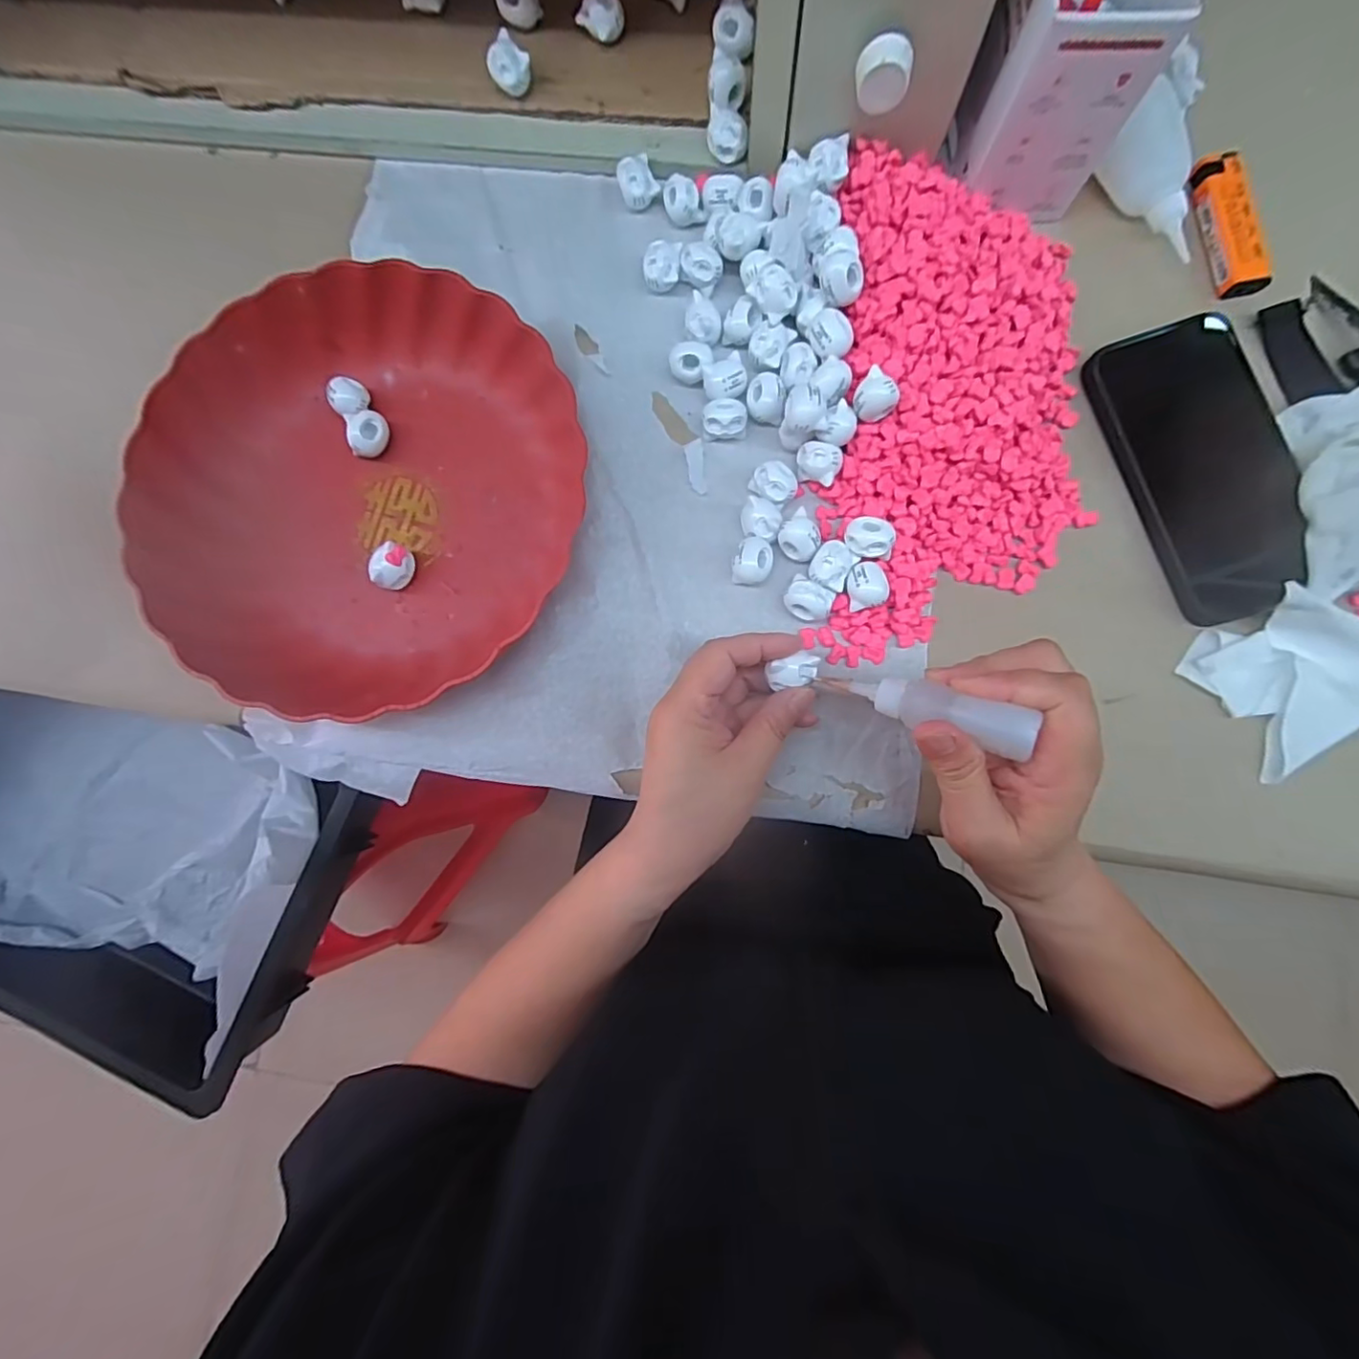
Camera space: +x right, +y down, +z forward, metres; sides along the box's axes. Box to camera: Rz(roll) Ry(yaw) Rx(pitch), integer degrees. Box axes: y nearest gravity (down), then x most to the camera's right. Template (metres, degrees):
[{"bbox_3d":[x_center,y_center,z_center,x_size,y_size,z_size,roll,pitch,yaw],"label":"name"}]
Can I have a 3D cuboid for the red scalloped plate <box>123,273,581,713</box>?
[{"bbox_3d":[-0.179,-0.104,0.317,0.230,0.041,0.235,0,84,2],"label":"red scalloped plate"}]

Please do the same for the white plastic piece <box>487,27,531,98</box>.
[{"bbox_3d":[-0.103,-0.368,0.345,0.024,0.017,0.021,43,87,6],"label":"white plastic piece"}]

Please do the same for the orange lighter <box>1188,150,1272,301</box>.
[{"bbox_3d":[0.312,-0.259,0.325,0.022,0.011,0.084,-9,84,1],"label":"orange lighter"}]

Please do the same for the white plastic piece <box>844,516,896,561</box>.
[{"bbox_3d":[0.101,-0.076,0.307,0.024,0.014,0.022,0,84,2],"label":"white plastic piece"}]

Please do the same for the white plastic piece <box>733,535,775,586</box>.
[{"bbox_3d":[0.041,-0.066,0.318,0.021,0.016,0.026,17,85,4],"label":"white plastic piece"}]

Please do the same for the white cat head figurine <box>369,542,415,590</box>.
[{"bbox_3d":[-0.163,-0.064,0.328,0.018,0.023,0.023,-12,84,1],"label":"white cat head figurine"}]

